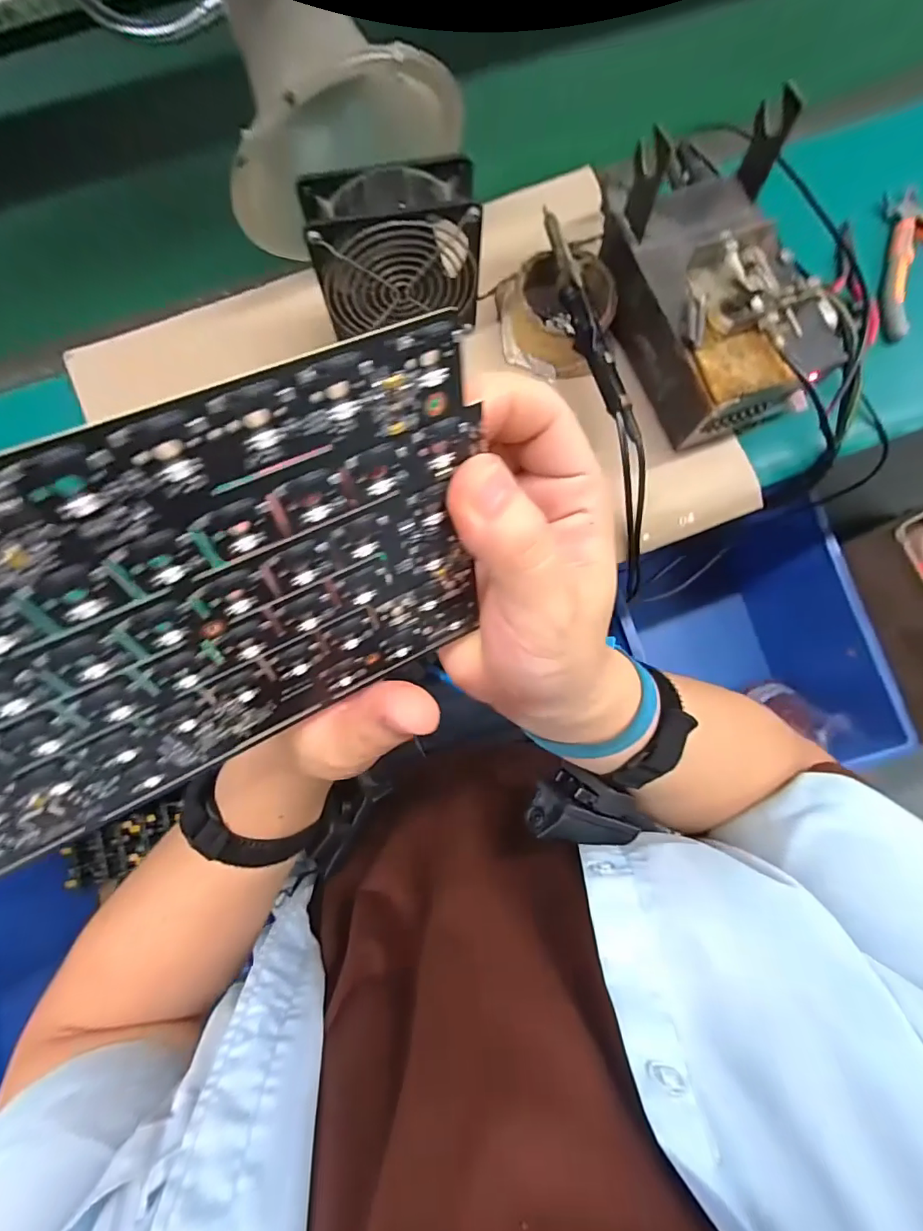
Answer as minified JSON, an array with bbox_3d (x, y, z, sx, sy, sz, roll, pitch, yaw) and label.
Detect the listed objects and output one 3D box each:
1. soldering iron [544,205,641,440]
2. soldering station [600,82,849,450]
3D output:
[{"bbox_3d":[0.095,-0.229,0.390,0.022,0.023,0.200,-17,83,-4],"label":"soldering iron"},{"bbox_3d":[0.206,-0.251,0.387,0.146,0.096,0.199,-18,83,-4],"label":"soldering station"}]

